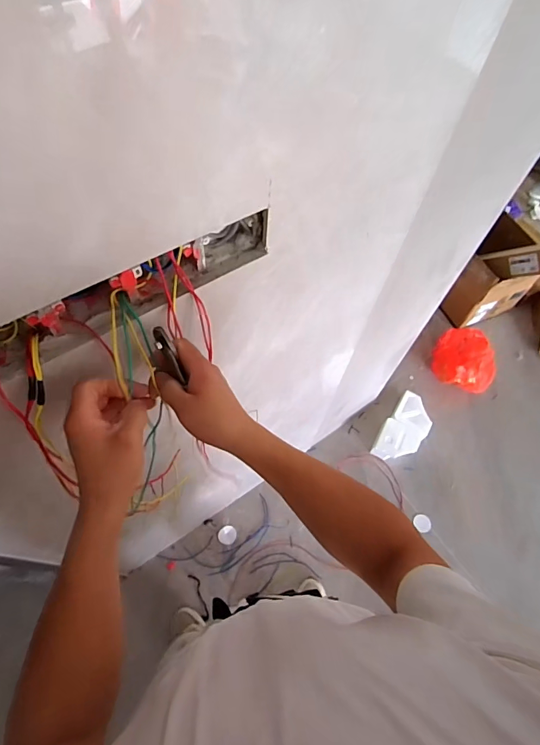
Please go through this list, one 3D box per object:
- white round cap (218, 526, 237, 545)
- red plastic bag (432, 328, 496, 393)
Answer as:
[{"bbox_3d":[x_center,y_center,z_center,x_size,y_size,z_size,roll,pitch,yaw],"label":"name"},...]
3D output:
[{"bbox_3d":[-0.155,0.589,1.515,0.066,0.031,0.066,2,62,-3],"label":"white round cap"},{"bbox_3d":[0.856,-0.056,1.797,0.261,0.163,0.256,14,62,3],"label":"red plastic bag"}]

